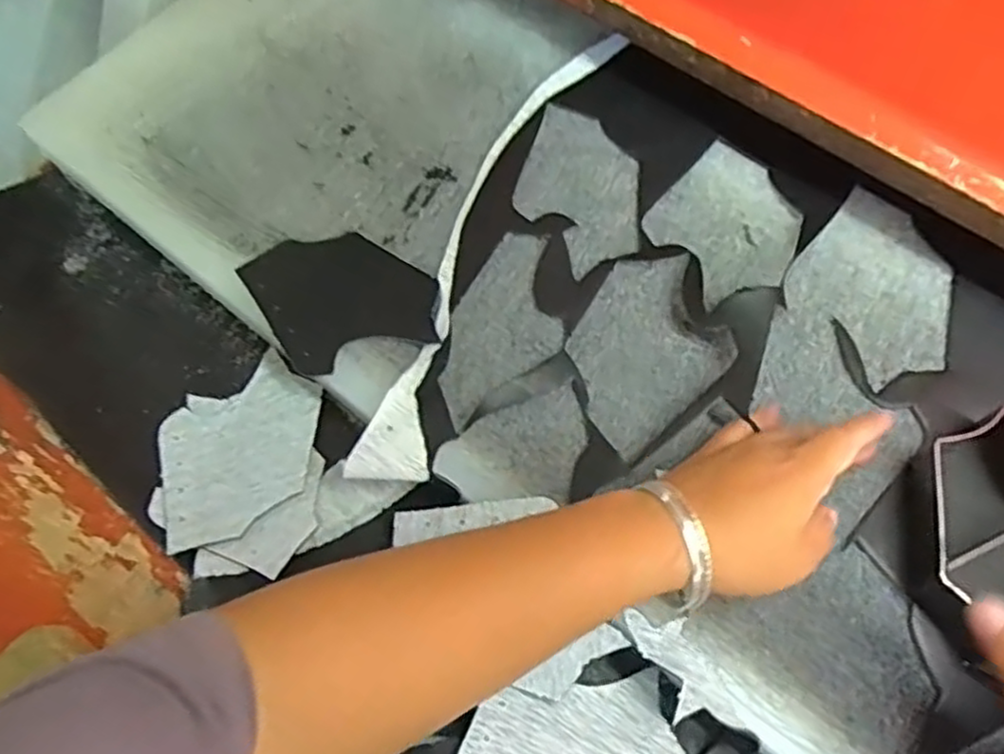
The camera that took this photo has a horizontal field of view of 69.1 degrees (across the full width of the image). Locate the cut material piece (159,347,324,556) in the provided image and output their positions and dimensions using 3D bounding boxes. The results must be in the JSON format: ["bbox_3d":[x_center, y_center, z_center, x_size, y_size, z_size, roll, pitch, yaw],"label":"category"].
[{"bbox_3d":[-0.171,0.047,0.474,0.121,0.011,0.098,-35,65,-21],"label":"cut material piece"}]

